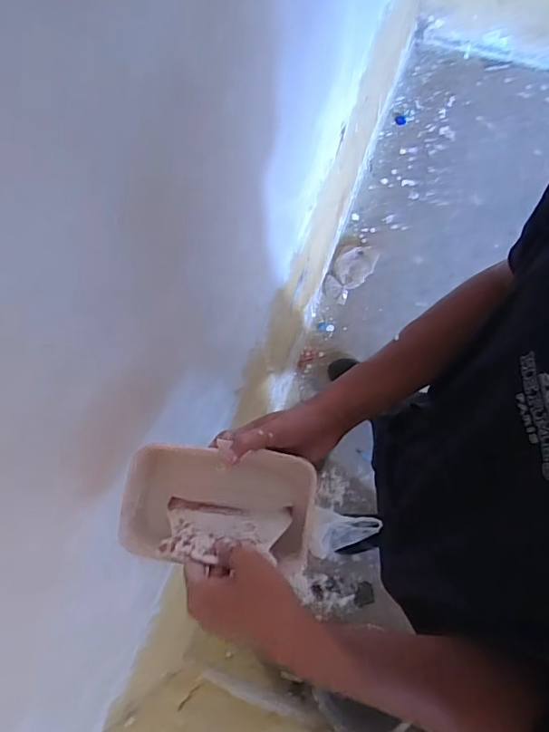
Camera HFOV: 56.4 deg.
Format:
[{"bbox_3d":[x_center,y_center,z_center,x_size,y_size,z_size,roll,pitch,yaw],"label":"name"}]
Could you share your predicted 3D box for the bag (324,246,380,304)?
[{"bbox_3d":[0.253,-0.316,1.715,0.112,0.028,0.223,33,77,11],"label":"bag"}]

